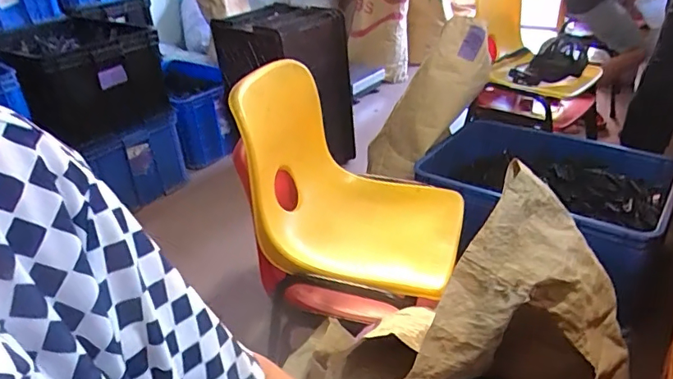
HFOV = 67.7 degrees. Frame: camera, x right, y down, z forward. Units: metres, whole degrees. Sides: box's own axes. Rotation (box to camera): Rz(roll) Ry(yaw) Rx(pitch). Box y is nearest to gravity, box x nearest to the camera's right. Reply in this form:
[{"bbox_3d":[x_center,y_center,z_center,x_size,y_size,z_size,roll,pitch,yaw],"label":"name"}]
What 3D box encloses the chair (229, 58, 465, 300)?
[{"bbox_3d":[0.027,-0.033,0.924,0.371,0.351,0.330,6,27,23],"label":"chair"}]

